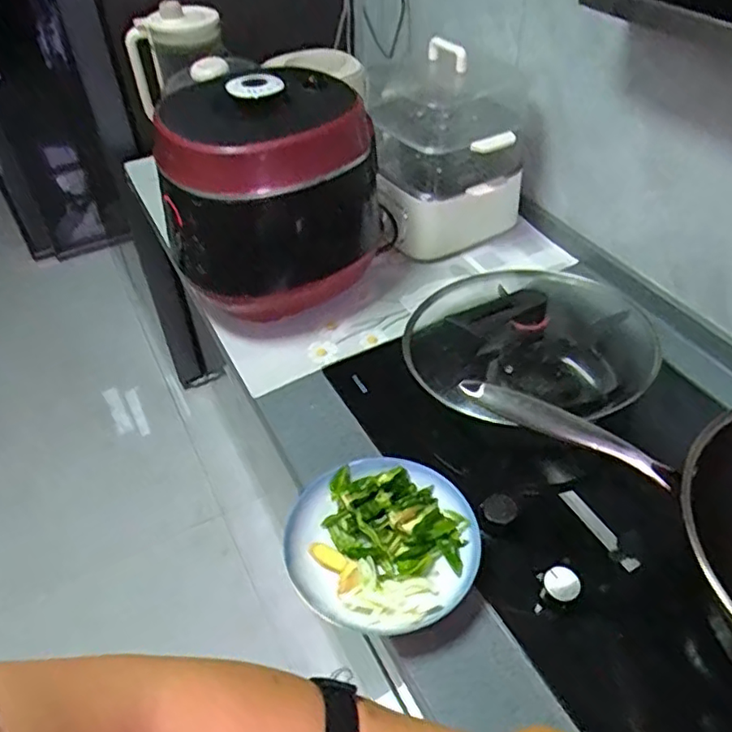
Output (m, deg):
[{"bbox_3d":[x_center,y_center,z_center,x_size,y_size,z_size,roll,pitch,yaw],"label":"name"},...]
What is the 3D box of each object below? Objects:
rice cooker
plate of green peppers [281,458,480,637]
[{"bbox_3d":[-0.140,-0.258,0.933,0.302,0.305,0.237,-8,45,-4],"label":"rice cooker"},{"bbox_3d":[0.018,0.190,0.669,0.196,0.047,0.194,-2,45,2],"label":"plate of green peppers"}]

